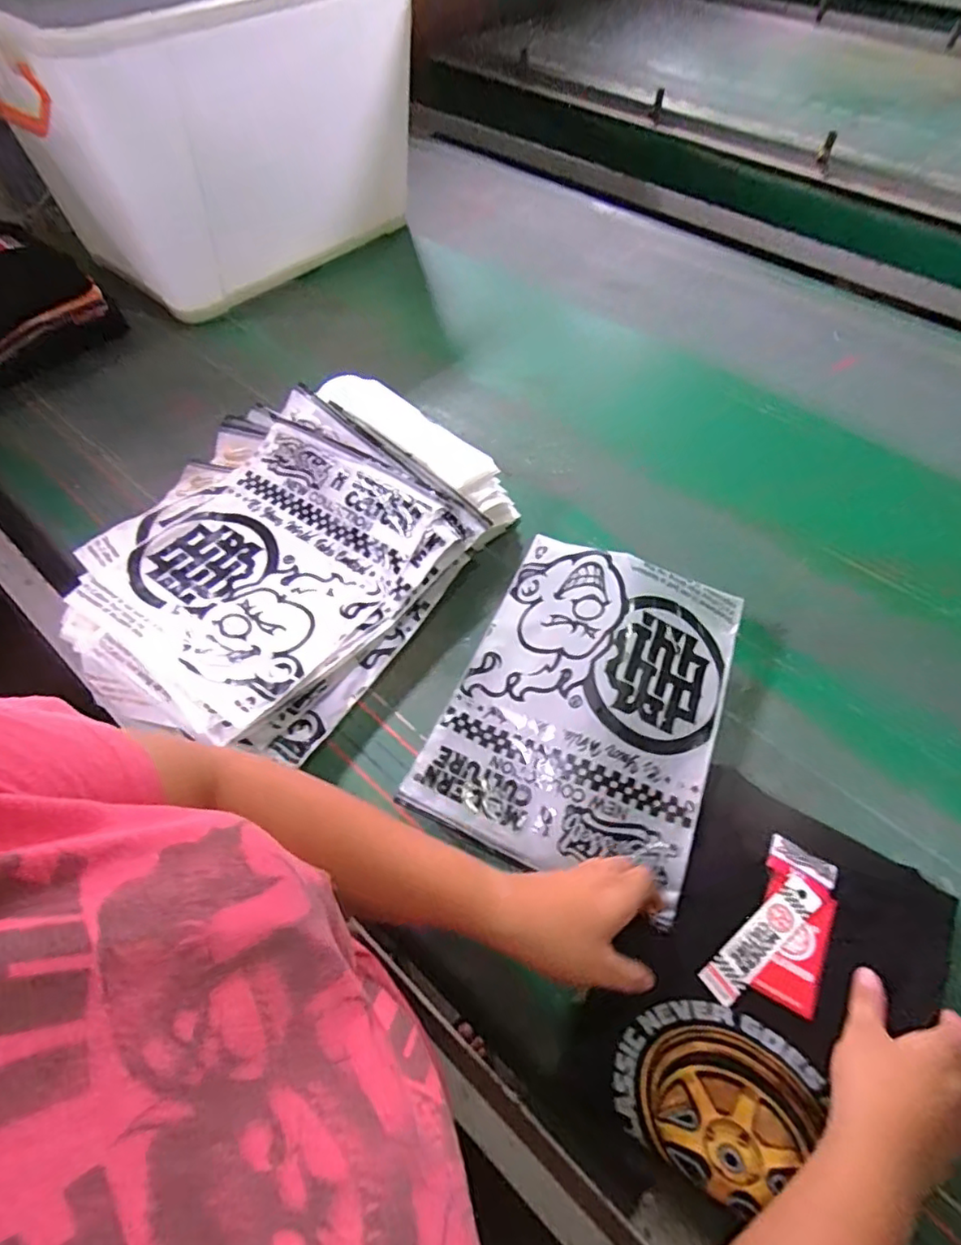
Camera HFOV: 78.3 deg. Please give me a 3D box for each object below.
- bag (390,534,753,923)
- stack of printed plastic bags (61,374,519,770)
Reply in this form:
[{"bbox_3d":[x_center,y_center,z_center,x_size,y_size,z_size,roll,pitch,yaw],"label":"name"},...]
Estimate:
[{"bbox_3d":[0.099,0.072,0.544,0.236,0.072,0.304,22,60,14],"label":"bag"},{"bbox_3d":[-0.203,-0.089,0.646,0.341,0.086,0.452,30,62,18],"label":"stack of printed plastic bags"}]

